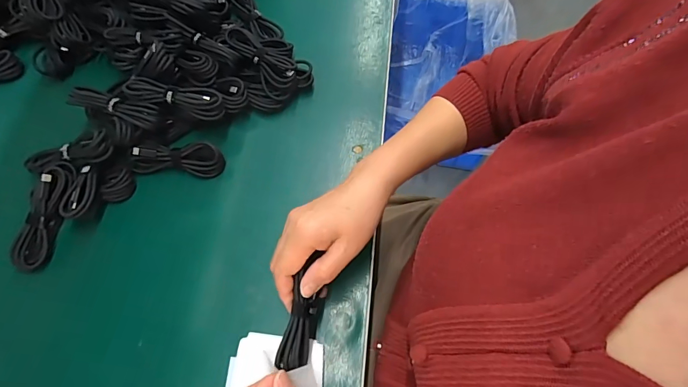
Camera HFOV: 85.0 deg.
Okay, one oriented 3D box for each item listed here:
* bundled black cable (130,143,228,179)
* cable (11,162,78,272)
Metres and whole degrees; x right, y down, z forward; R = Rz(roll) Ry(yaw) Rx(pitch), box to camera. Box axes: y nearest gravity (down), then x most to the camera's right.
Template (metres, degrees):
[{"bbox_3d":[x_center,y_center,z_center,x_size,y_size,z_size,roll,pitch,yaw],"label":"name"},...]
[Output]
[{"bbox_3d":[-0.190,-0.039,0.435,0.103,0.031,0.031,5,66,3],"label":"bundled black cable"},{"bbox_3d":[-0.322,0.022,0.399,0.033,0.025,0.116,11,82,6],"label":"cable"}]

